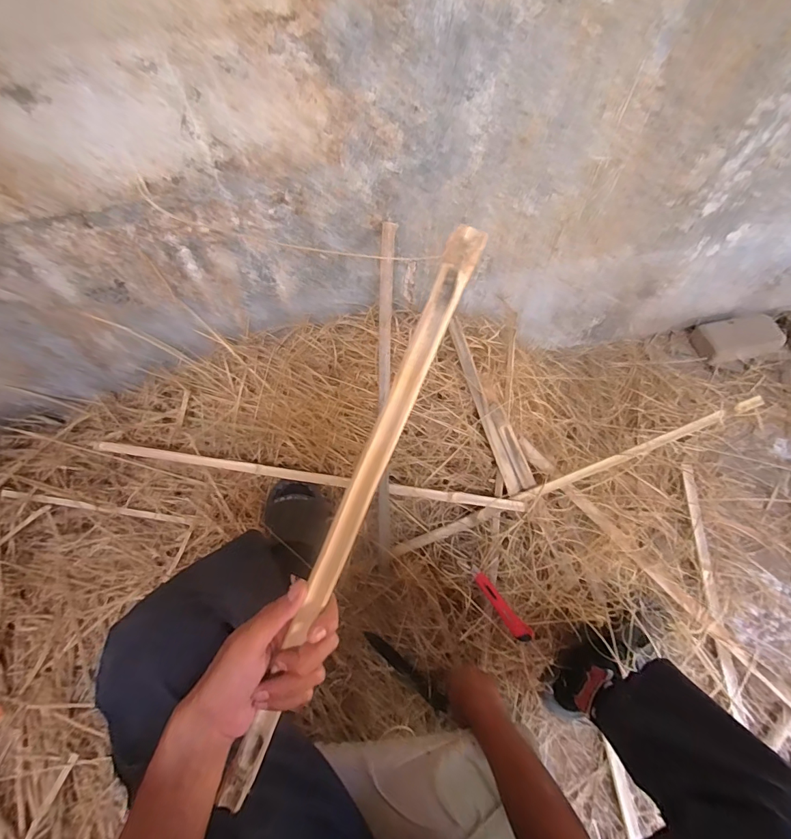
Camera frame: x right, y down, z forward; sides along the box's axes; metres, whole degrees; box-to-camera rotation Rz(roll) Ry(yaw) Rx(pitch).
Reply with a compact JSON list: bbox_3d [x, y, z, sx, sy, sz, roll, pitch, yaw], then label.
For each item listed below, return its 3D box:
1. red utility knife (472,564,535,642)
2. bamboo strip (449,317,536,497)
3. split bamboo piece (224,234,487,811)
[{"bbox_3d":[0.201,0.356,0.810,0.028,0.015,0.157,-36,66,-16],"label":"red utility knife"},{"bbox_3d":[0.198,-0.031,0.899,0.059,0.029,0.386,-21,85,-9],"label":"bamboo strip"},{"bbox_3d":[-0.041,0.090,0.347,0.022,0.013,0.513,24,94,15],"label":"split bamboo piece"}]

